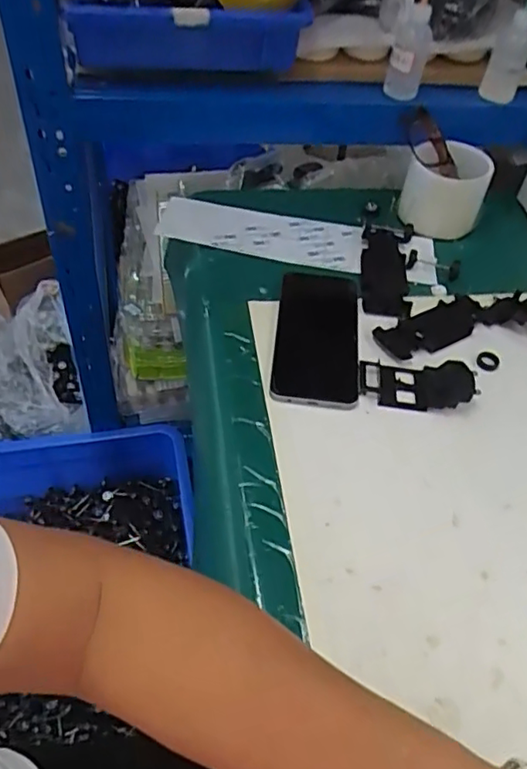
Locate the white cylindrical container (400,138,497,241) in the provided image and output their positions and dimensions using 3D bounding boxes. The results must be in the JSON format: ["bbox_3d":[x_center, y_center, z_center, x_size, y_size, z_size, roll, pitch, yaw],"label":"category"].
[{"bbox_3d":[0.199,-0.210,0.664,0.088,0.079,0.076,20,50,11],"label":"white cylindrical container"}]

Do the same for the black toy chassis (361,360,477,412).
[{"bbox_3d":[0.130,-0.003,0.511,0.092,0.016,0.047,2,49,-4],"label":"black toy chassis"}]

